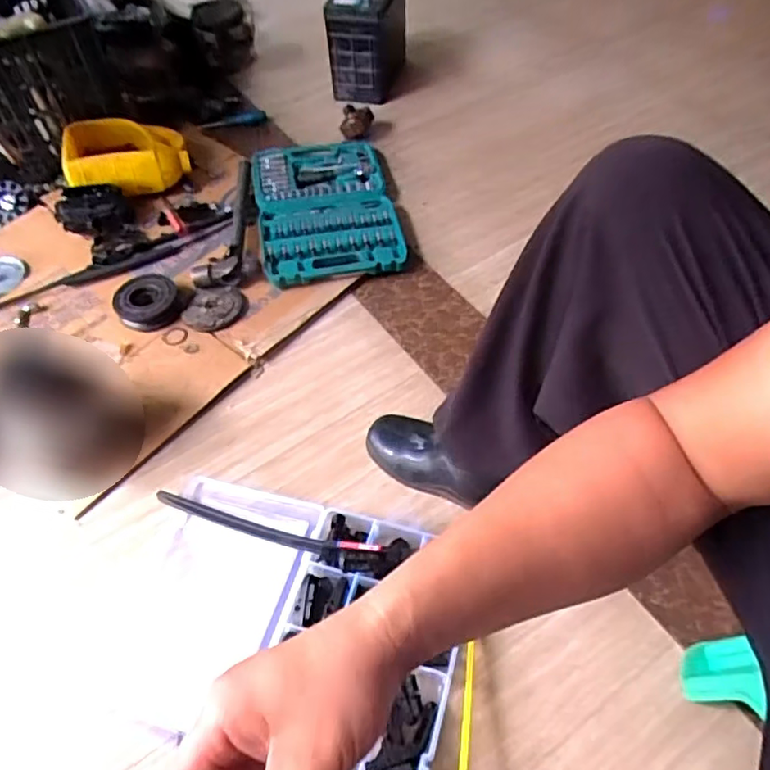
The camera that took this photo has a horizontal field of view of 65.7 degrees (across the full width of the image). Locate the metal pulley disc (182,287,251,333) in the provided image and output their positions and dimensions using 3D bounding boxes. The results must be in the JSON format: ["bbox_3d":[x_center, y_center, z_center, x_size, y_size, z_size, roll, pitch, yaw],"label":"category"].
[{"bbox_3d":[-0.284,-0.128,0.993,0.104,0.011,0.090,2,55,3],"label":"metal pulley disc"}]

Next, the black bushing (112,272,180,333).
[{"bbox_3d":[-0.395,-0.139,0.989,0.104,0.039,0.095,-6,55,-3],"label":"black bushing"}]

